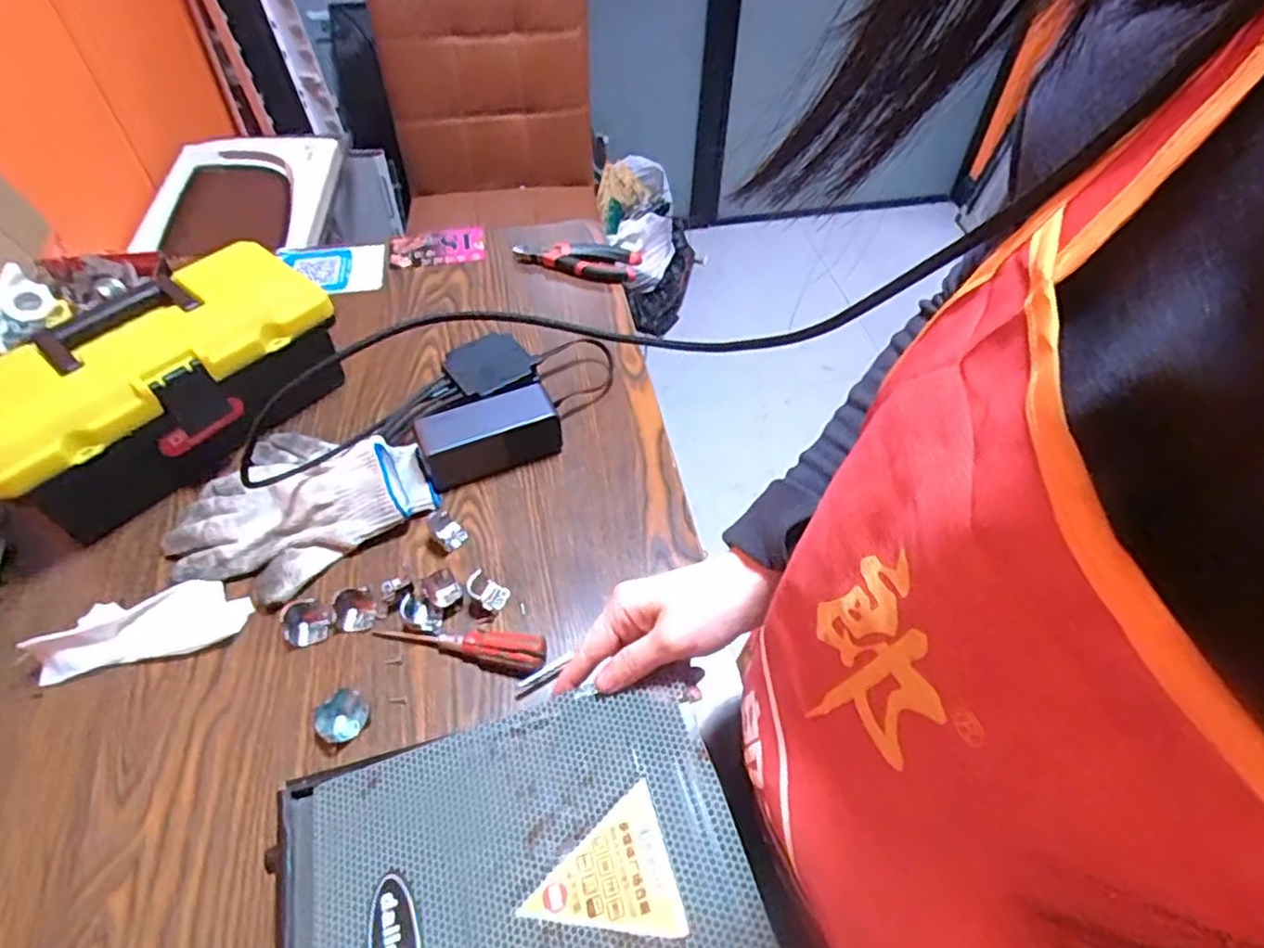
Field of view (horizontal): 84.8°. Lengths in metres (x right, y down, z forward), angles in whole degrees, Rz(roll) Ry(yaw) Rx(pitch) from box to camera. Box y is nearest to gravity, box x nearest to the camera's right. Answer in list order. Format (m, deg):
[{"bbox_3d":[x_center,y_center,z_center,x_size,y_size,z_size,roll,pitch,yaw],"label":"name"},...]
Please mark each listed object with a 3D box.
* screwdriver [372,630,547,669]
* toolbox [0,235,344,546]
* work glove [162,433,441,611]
[{"bbox_3d":[-0.134,0.130,0.545,0.138,0.024,0.022,11,52,10],"label":"screwdriver"},{"bbox_3d":[-0.428,-0.078,0.652,0.305,0.139,0.149,-35,58,-24],"label":"toolbox"},{"bbox_3d":[-0.305,0.020,0.627,0.217,0.039,0.162,-34,58,-24],"label":"work glove"}]

